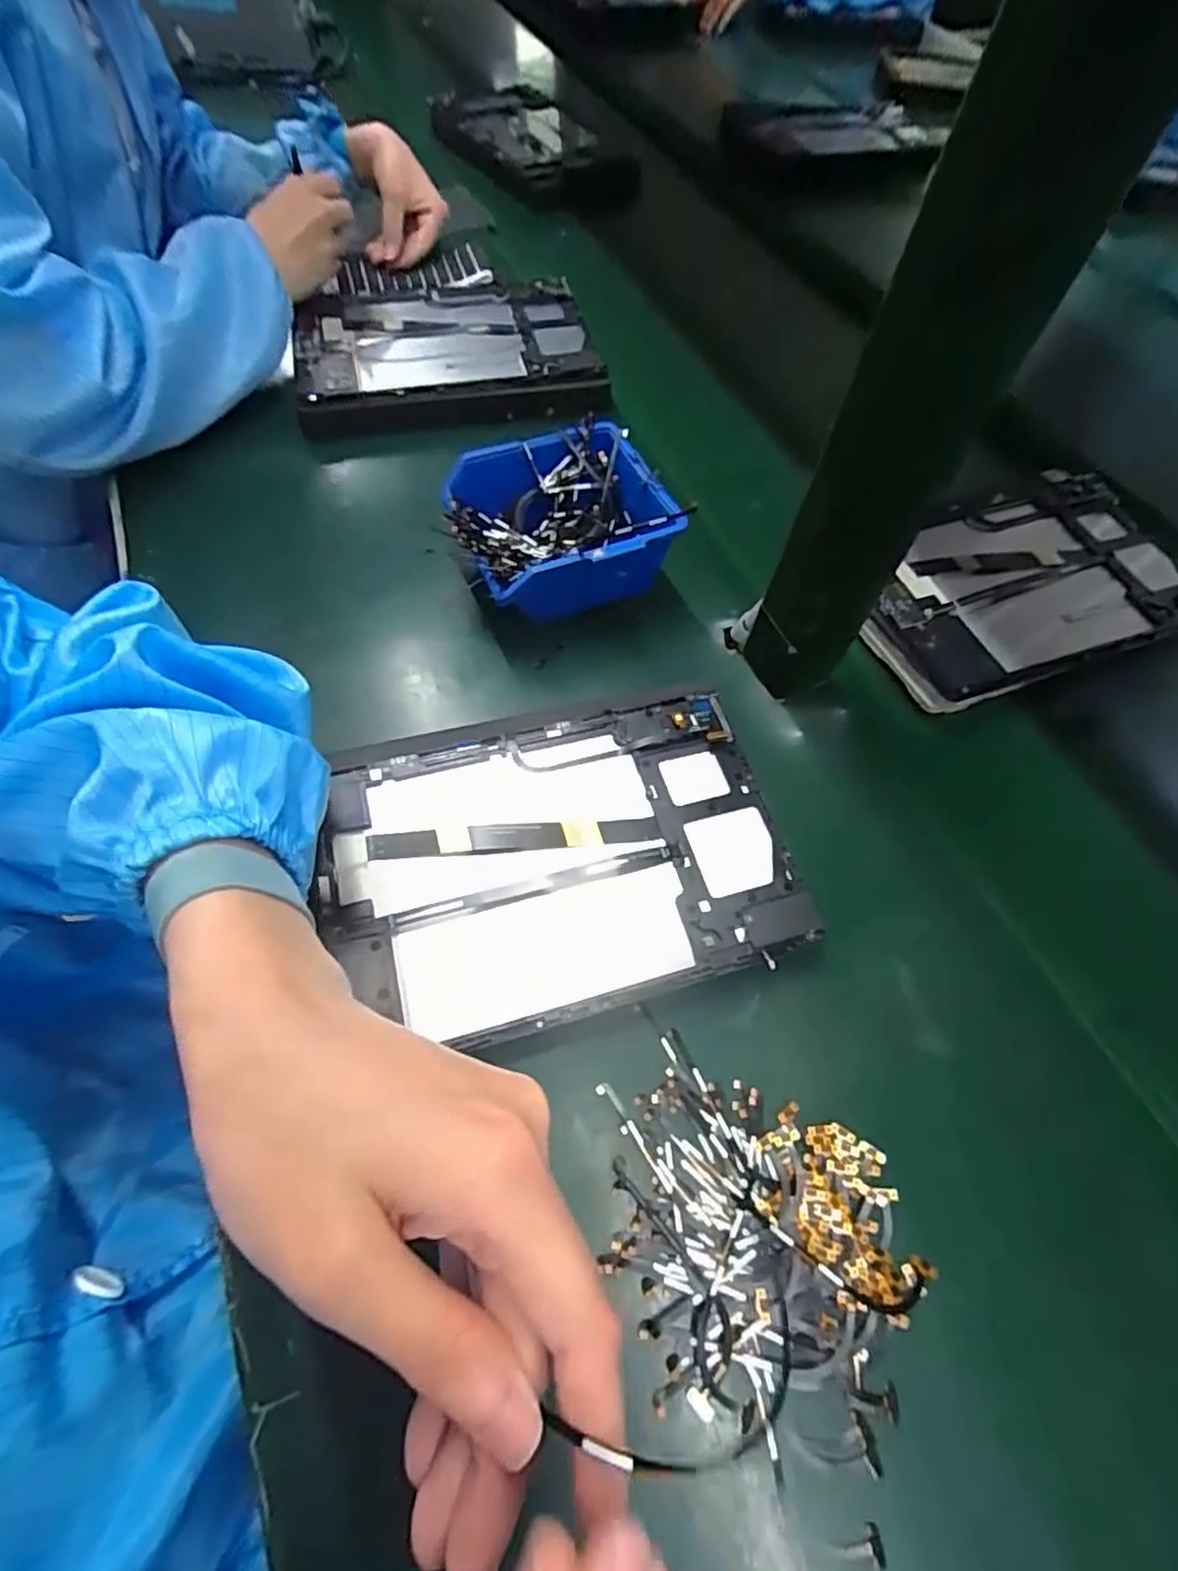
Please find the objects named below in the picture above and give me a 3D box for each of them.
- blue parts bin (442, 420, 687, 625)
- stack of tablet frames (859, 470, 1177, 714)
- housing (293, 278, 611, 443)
[{"bbox_3d":[-0.019,-0.165,0.426,0.125,0.063,0.116,-22,65,-14],"label":"blue parts bin"},{"bbox_3d":[0.291,-0.143,0.452,0.250,0.015,0.155,-18,64,-12],"label":"stack of tablet frames"},{"bbox_3d":[-0.120,-0.367,0.551,0.241,0.025,0.170,-12,61,-12],"label":"housing"}]

